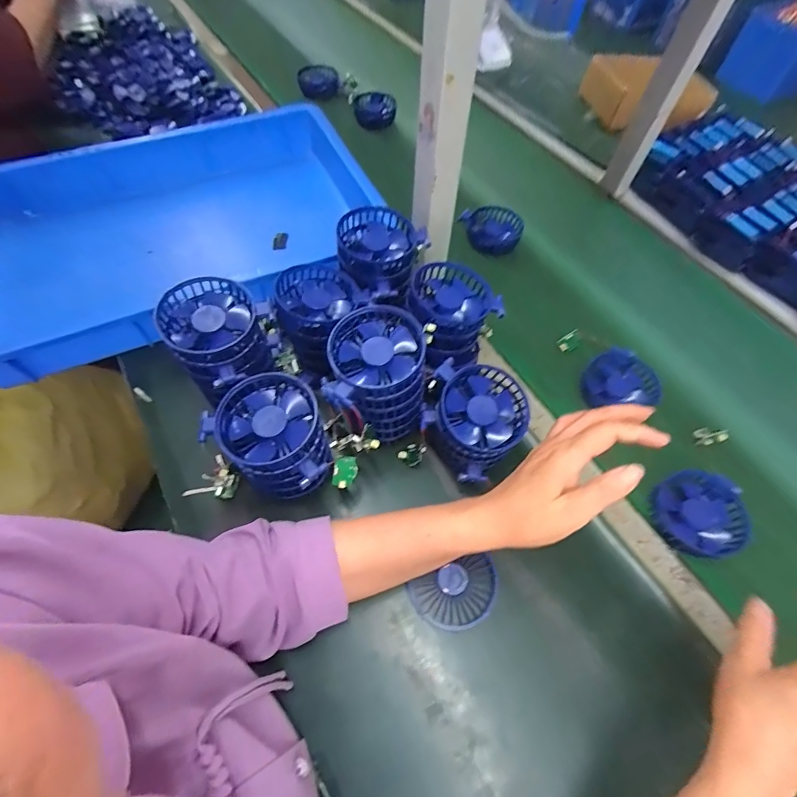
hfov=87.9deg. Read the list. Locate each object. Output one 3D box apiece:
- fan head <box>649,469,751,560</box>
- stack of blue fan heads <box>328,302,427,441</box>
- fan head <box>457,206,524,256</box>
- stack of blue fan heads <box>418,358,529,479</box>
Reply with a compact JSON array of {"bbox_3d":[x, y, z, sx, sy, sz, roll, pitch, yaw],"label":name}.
[{"bbox_3d":[0.330,0.124,0.450,0.106,0.026,0.087,-23,60,-12],"label":"fan head"},{"bbox_3d":[-0.023,-0.022,0.443,0.098,0.122,0.095,-9,60,-8],"label":"stack of blue fan heads"},{"bbox_3d":[0.159,-0.280,0.700,0.088,0.040,0.094,-16,72,4],"label":"fan head"},{"bbox_3d":[0.080,0.024,0.453,0.098,0.094,0.105,-32,66,-20],"label":"stack of blue fan heads"}]

